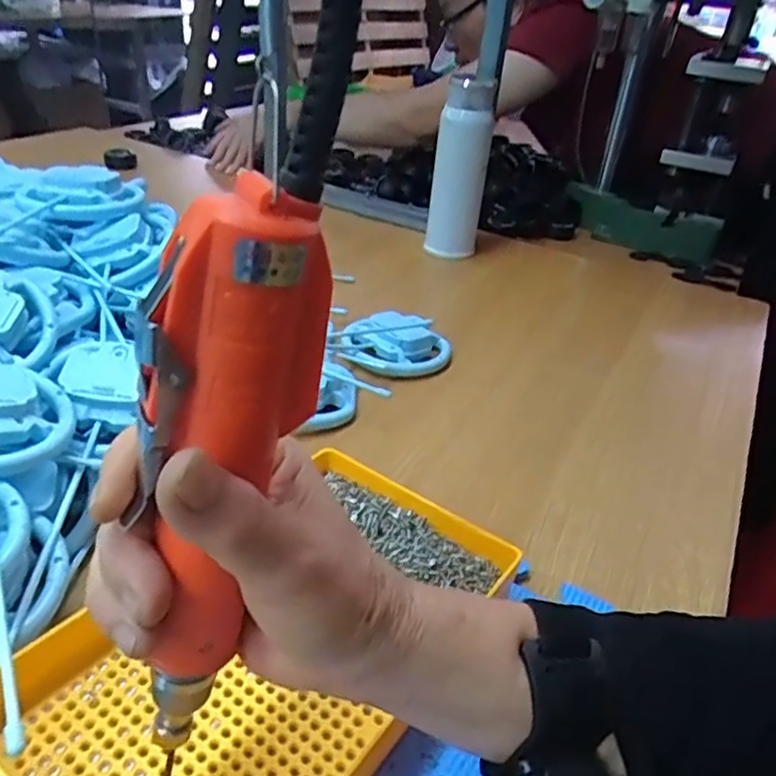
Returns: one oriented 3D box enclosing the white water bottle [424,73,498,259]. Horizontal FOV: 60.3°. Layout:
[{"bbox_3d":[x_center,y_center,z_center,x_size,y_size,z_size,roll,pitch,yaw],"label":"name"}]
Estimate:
[{"bbox_3d":[0.091,-0.261,0.867,0.068,0.177,0.058,7,33,2],"label":"white water bottle"}]

